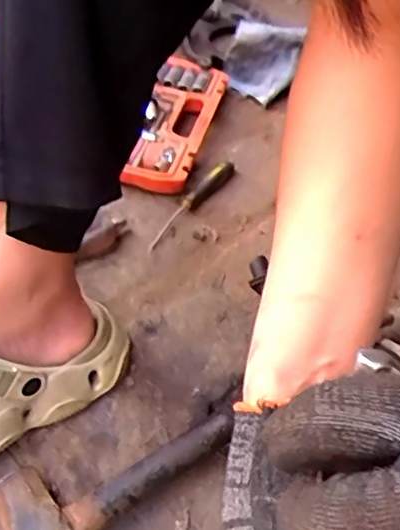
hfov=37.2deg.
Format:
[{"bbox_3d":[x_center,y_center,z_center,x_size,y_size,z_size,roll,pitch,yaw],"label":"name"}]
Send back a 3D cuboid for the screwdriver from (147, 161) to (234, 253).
[{"bbox_3d":[-0.009,-0.069,0.637,0.016,0.017,0.164,30,51,18],"label":"screwdriver"}]

